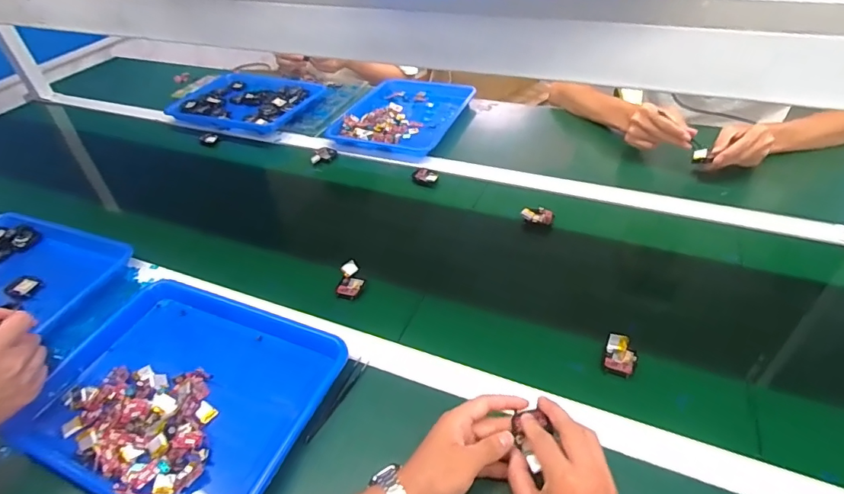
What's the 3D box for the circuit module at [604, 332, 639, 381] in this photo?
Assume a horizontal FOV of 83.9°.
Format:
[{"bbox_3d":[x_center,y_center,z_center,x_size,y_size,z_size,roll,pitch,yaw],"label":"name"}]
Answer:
[{"bbox_3d":[0.243,0.131,0.570,0.037,0.020,0.045,14,45,21],"label":"circuit module"}]

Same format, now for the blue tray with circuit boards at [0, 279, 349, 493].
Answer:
[{"bbox_3d":[-0.283,0.171,0.562,0.334,0.037,0.252,13,45,20],"label":"blue tray with circuit boards"}]

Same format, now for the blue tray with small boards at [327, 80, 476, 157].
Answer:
[{"bbox_3d":[-0.036,-0.313,1.103,0.265,0.041,0.348,14,45,21],"label":"blue tray with small boards"}]

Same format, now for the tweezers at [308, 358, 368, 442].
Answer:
[{"bbox_3d":[-0.098,0.179,0.556,0.013,0.012,0.116,15,45,22],"label":"tweezers"}]

